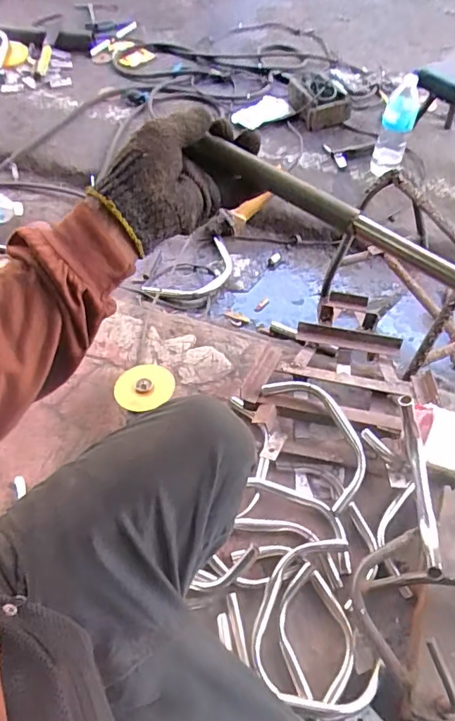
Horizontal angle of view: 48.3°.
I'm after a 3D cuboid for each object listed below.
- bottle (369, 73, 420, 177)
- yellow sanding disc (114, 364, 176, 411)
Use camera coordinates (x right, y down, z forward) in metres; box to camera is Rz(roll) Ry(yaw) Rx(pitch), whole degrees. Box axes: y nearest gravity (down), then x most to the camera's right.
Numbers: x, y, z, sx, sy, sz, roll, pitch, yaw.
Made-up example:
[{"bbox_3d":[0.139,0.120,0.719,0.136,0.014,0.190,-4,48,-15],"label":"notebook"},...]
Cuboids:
[{"bbox_3d":[0.445,-0.616,1.338,0.084,0.236,0.063,18,56,11],"label":"bottle"},{"bbox_3d":[-0.137,0.043,0.840,0.090,0.022,0.084,15,67,-2],"label":"yellow sanding disc"}]

